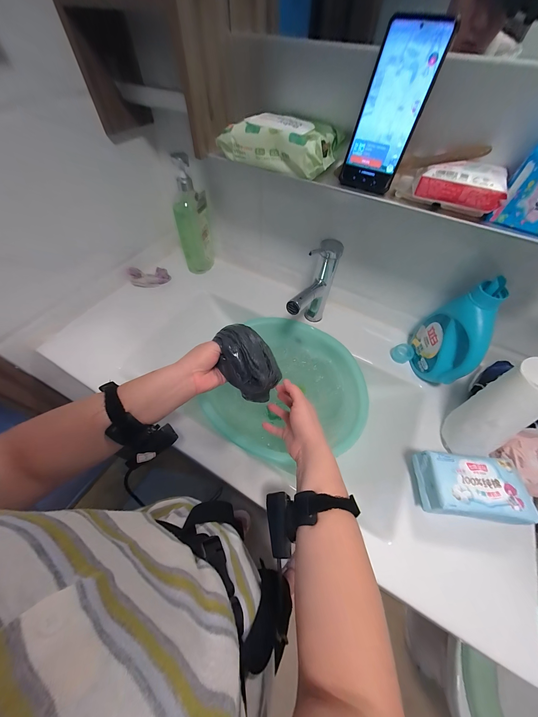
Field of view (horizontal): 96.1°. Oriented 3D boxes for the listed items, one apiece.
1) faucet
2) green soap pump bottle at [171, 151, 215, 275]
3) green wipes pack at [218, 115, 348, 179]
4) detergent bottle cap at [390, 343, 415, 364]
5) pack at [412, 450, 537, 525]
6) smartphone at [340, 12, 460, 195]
[{"bbox_3d":[0.092,-0.127,0.533,0.046,0.196,0.164,25,58,14],"label":"faucet"},{"bbox_3d":[-0.203,-0.366,0.651,0.089,0.285,0.074,-15,58,-12],"label":"green soap pump bottle"},{"bbox_3d":[0.012,-0.359,0.401,0.201,0.052,0.098,25,59,14],"label":"green wipes pack"},{"bbox_3d":[0.314,-0.012,0.573,0.041,0.033,0.036,17,57,9],"label":"detergent bottle cap"},{"bbox_3d":[0.320,0.203,0.382,0.145,0.054,0.087,7,56,2],"label":"pack"},{"bbox_3d":[0.163,-0.331,0.331,0.079,0.165,0.014,28,39,15],"label":"smartphone"}]

